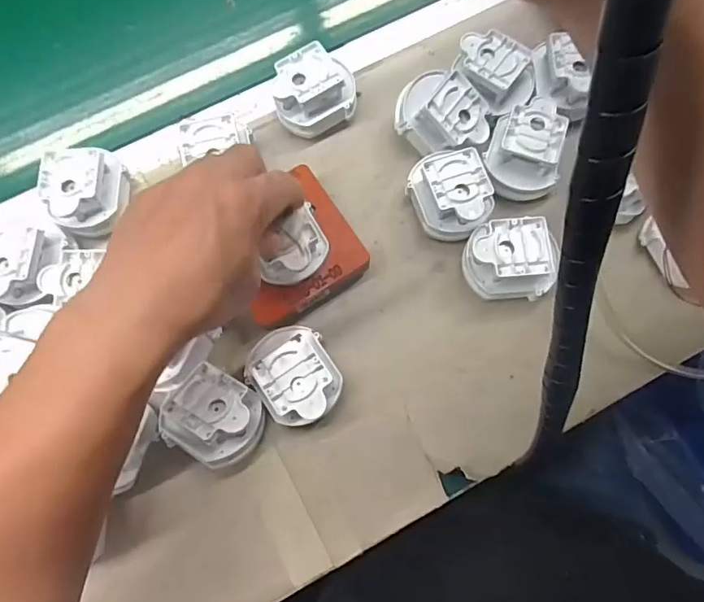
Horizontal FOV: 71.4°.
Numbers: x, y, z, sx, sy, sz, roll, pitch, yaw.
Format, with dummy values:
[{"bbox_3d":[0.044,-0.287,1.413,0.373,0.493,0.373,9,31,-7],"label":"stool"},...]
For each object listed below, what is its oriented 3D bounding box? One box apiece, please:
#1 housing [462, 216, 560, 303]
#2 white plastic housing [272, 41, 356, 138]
[{"bbox_3d":[0.119,-0.029,0.378,0.062,0.048,0.053,-2,75,1],"label":"housing"},{"bbox_3d":[-0.032,-0.174,0.420,0.067,0.055,0.053,-27,76,-6],"label":"white plastic housing"}]

